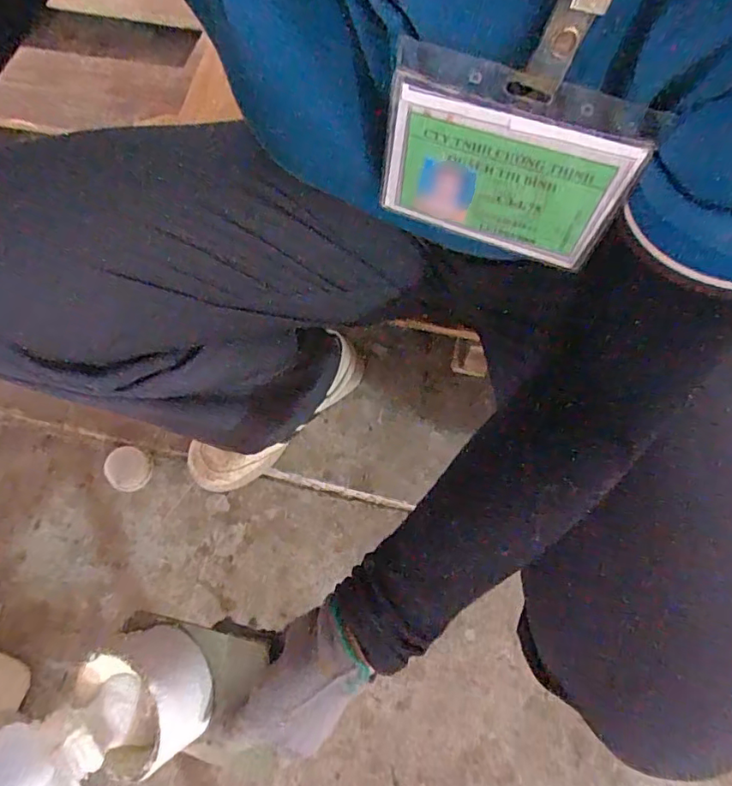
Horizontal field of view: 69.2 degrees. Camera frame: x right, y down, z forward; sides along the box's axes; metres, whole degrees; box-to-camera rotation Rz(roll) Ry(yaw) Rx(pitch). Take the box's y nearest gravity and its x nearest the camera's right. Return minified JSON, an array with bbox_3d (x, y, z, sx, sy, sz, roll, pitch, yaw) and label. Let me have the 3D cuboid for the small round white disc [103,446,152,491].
[{"bbox_3d":[-0.278,0.088,0.618,0.050,0.015,0.047,-1,67,2],"label":"small round white disc"}]

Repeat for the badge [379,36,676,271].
[{"bbox_3d":[0.055,-0.092,0.217,0.098,0.080,0.008,19,71,9],"label":"badge"}]

